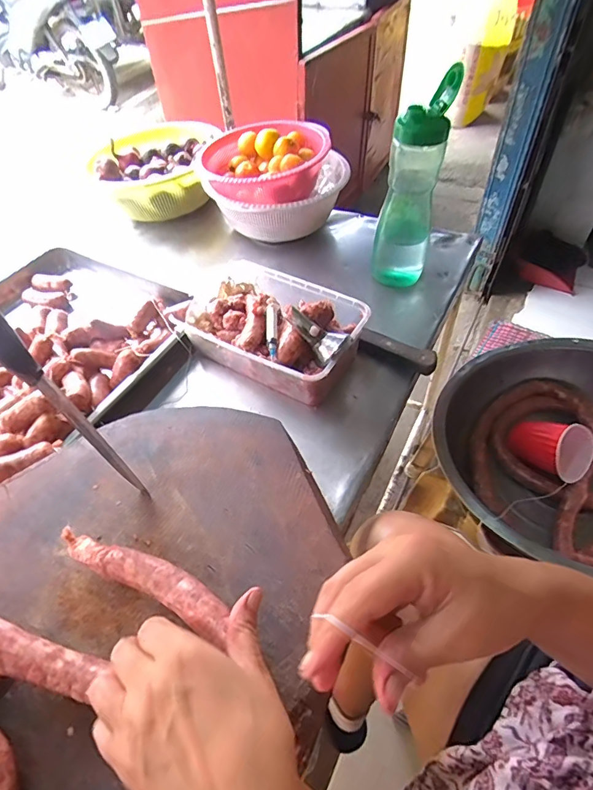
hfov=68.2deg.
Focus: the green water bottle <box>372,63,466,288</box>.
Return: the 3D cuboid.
[{"bbox_3d":[0.171,-0.304,0.661,0.083,0.276,0.078,10,53,11],"label":"green water bottle"}]

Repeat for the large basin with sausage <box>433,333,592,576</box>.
[{"bbox_3d":[0.474,0.086,0.742,0.422,0.186,0.392,-2,51,2],"label":"large basin with sausage"}]

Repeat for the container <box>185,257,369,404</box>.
[{"bbox_3d":[-0.027,-0.095,0.622,0.230,0.097,0.161,25,57,22],"label":"container"}]

